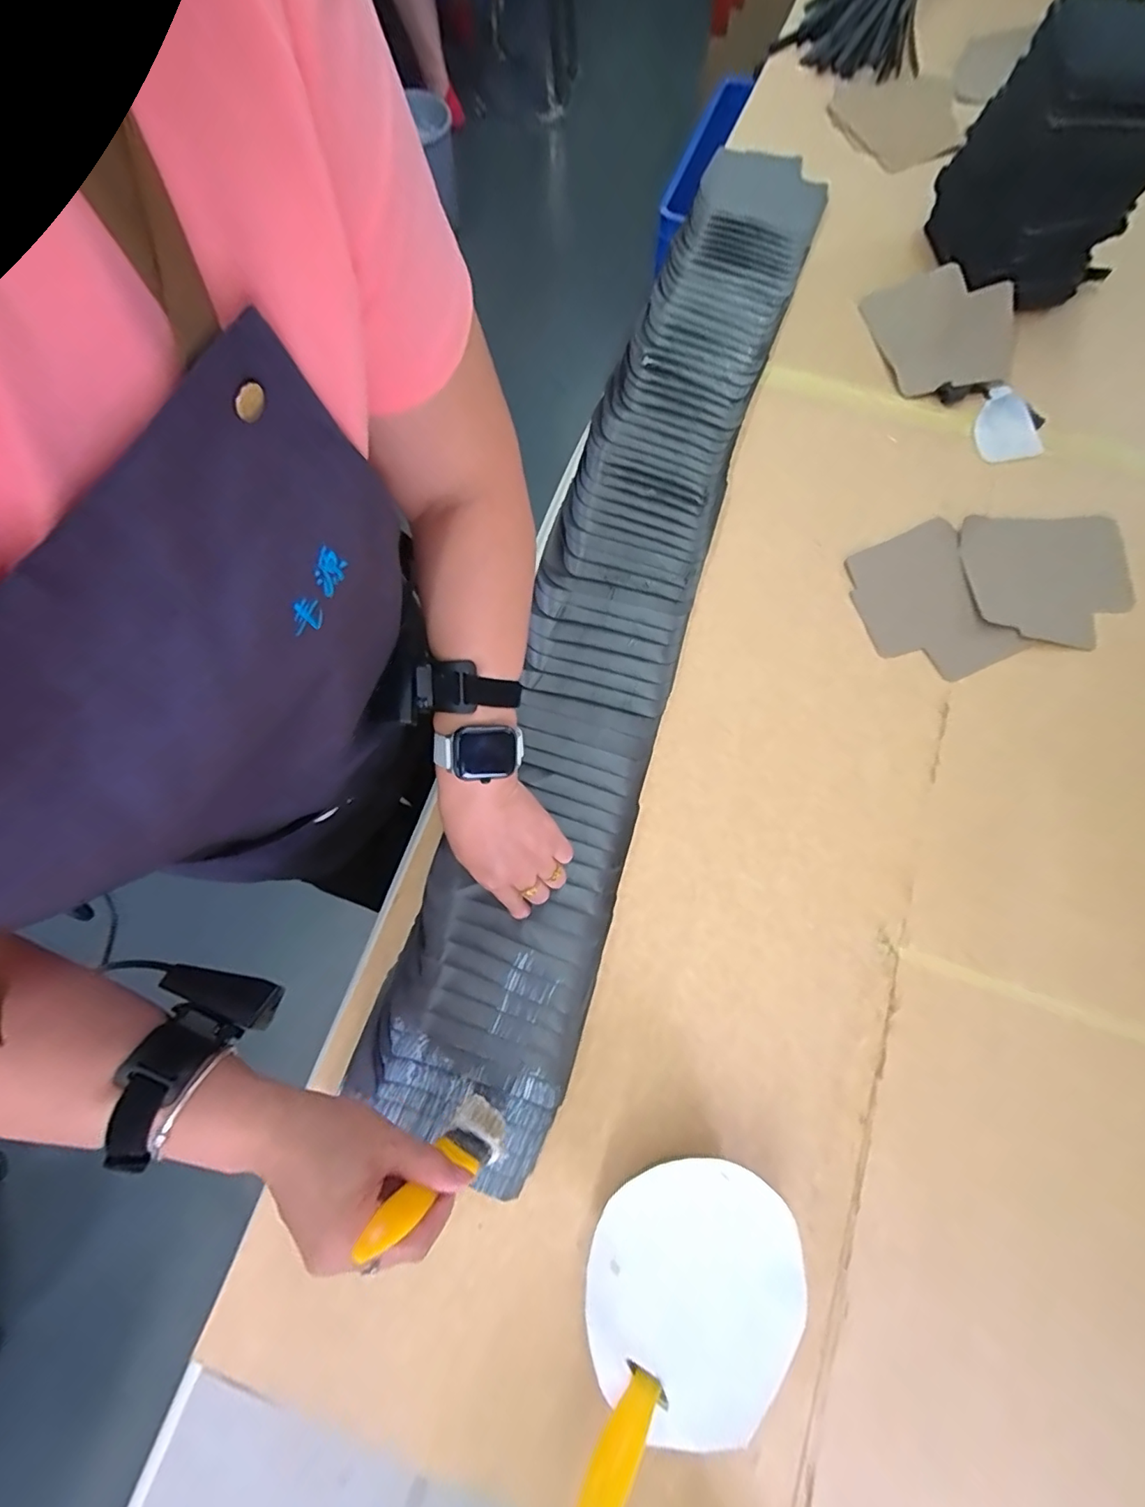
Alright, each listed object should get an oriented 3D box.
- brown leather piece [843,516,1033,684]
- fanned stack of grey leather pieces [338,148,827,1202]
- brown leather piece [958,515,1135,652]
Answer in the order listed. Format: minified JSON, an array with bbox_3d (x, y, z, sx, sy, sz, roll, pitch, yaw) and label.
[{"bbox_3d":[0.378,-0.158,0.568,0.134,0.012,0.167,-23,79,0],"label":"brown leather piece"},{"bbox_3d":[0.072,-0.245,0.587,0.178,0.030,1.221,16,75,6],"label":"fanned stack of grey leather pieces"},{"bbox_3d":[0.505,-0.187,0.569,0.152,0.016,0.148,1,80,8],"label":"brown leather piece"}]

